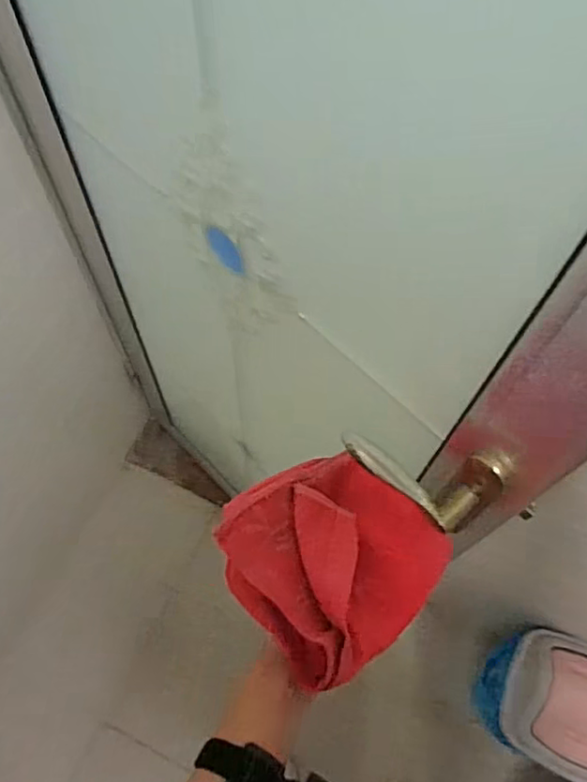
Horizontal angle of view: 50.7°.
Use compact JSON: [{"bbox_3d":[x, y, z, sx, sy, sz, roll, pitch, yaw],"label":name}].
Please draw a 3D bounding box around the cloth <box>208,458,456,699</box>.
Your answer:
[{"bbox_3d":[0.033,0.128,0.508,0.163,0.045,0.164,-35,69,-17],"label":"cloth"}]

